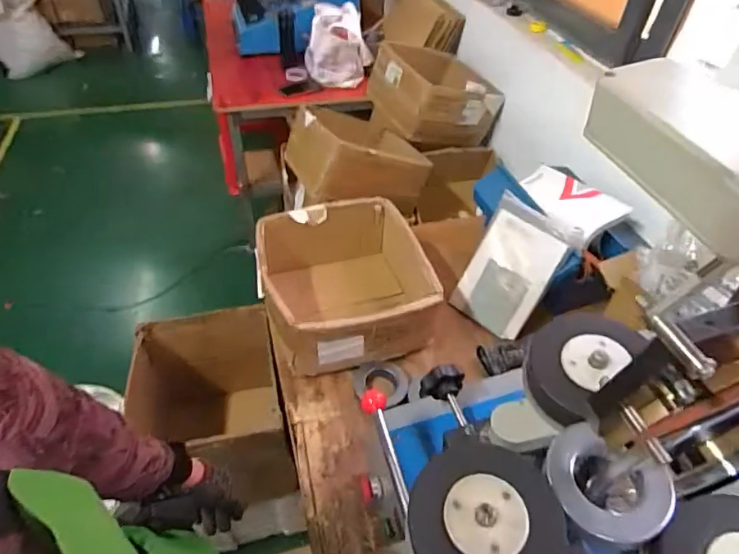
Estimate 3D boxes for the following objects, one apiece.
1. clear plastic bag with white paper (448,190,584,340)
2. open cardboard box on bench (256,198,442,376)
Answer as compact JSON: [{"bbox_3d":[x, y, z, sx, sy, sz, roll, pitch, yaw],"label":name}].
[{"bbox_3d":[0.308,-0.018,1.074,0.185,0.281,0.032,37,19,31],"label":"clear plastic bag with white paper"},{"bbox_3d":[-0.052,0.012,1.068,0.348,0.182,0.346,-11,48,-14],"label":"open cardboard box on bench"}]

